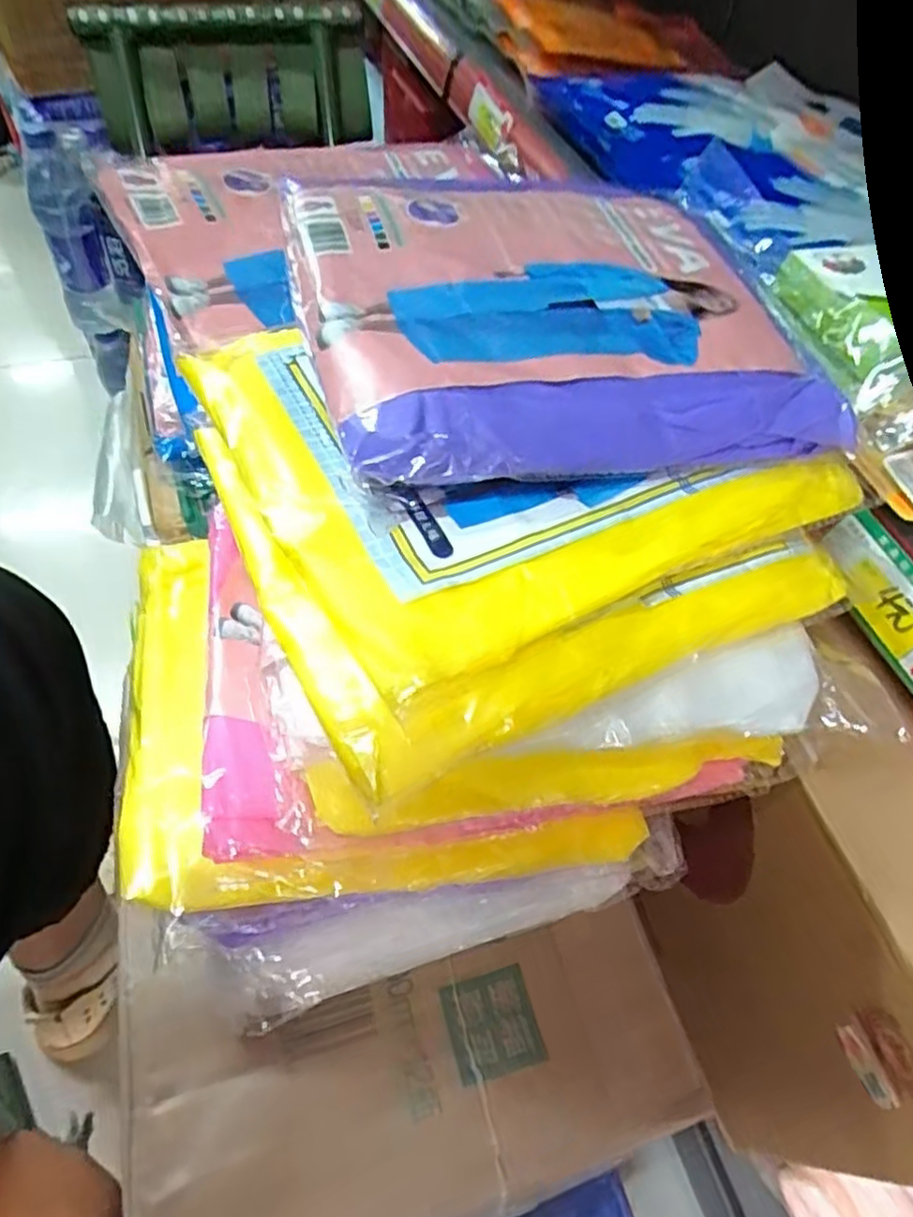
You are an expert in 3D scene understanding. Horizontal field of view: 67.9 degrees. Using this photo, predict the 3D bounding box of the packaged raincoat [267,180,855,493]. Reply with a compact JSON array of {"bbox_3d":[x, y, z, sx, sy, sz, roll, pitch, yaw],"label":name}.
[{"bbox_3d":[0.045,-0.132,0.298,0.215,0.033,0.179,-11,57,-12],"label":"packaged raincoat"}]

